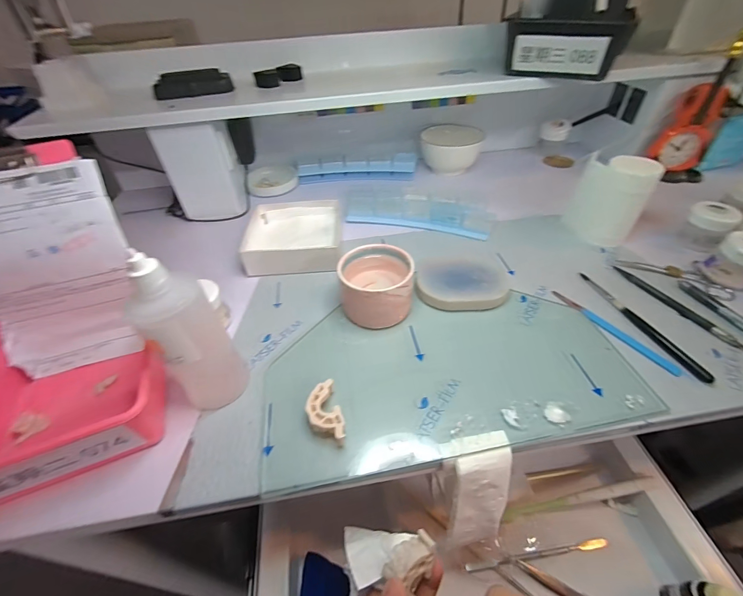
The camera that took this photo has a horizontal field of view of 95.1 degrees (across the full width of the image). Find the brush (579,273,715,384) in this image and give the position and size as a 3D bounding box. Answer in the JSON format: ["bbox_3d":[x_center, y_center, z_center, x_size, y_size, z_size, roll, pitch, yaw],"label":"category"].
[{"bbox_3d":[0.285,0.023,0.368,0.013,0.007,0.163,-13,44,-11],"label":"brush"}]

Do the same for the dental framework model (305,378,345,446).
[{"bbox_3d":[-0.040,0.102,0.294,0.027,0.021,0.053,-14,44,-12],"label":"dental framework model"}]

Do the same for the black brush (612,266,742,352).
[{"bbox_3d":[0.339,0.006,0.386,0.015,0.006,0.143,-19,45,-17],"label":"black brush"}]

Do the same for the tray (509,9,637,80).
[{"bbox_3d":[0.260,-0.342,0.464,0.144,0.067,0.043,20,49,22],"label":"tray"}]

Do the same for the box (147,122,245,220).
[{"bbox_3d":[-0.272,-0.213,0.554,0.099,0.139,0.086,-7,43,-5],"label":"box"}]

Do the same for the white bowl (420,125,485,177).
[{"bbox_3d":[0.153,-0.288,0.657,0.108,0.056,0.108,10,45,14],"label":"white bowl"}]

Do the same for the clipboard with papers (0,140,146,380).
[{"bbox_3d":[-0.322,-0.027,0.337,0.155,0.216,0.044,-13,27,-15],"label":"clipboard with papers"}]

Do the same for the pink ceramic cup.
[{"bbox_3d":[0.007,-0.011,0.379,0.080,0.061,0.084,-2,43,1],"label":"pink ceramic cup"}]

